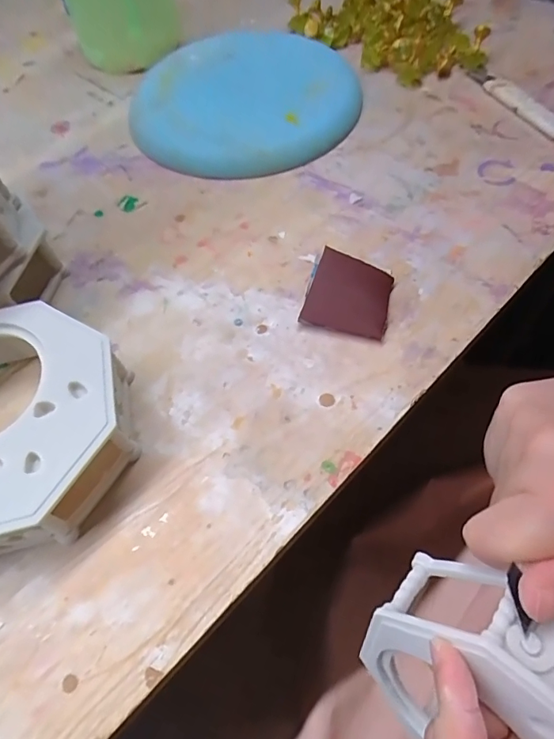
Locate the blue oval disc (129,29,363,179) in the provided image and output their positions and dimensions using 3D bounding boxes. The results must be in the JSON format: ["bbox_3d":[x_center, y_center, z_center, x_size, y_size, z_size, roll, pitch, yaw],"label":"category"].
[{"bbox_3d":[-0.027,-0.215,0.365,0.175,0.026,0.167,1,59,5],"label":"blue oval disc"}]

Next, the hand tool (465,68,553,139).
[{"bbox_3d":[0.188,-0.190,0.343,0.019,0.009,0.137,-26,61,-11],"label":"hand tool"}]

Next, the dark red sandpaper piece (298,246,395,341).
[{"bbox_3d":[0.041,-0.043,0.265,0.045,0.016,0.047,12,61,12],"label":"dark red sandpaper piece"}]

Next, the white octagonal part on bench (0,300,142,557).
[{"bbox_3d":[-0.128,0.027,0.222,0.111,0.039,0.119,-14,59,-4],"label":"white octagonal part on bench"}]

